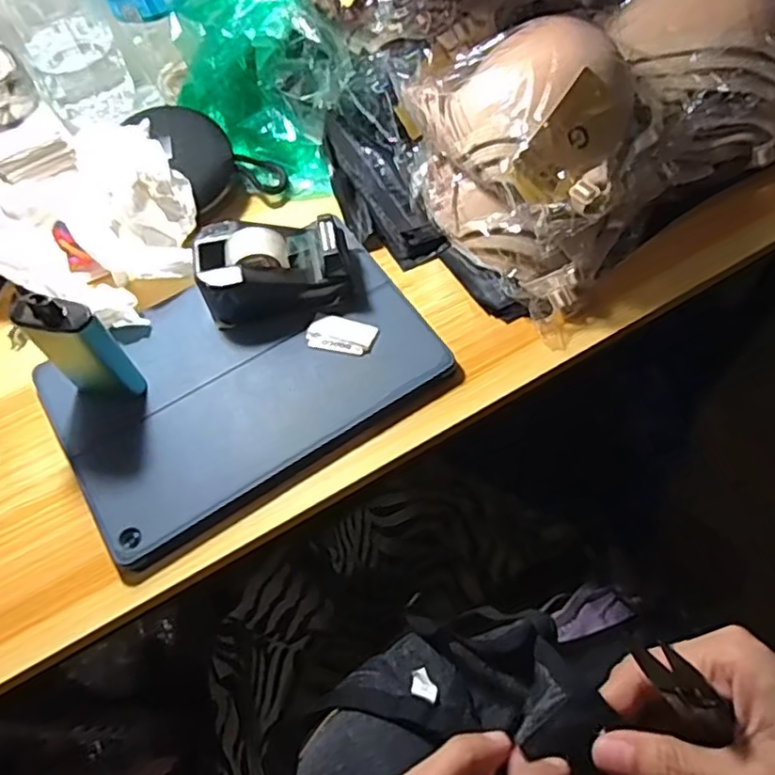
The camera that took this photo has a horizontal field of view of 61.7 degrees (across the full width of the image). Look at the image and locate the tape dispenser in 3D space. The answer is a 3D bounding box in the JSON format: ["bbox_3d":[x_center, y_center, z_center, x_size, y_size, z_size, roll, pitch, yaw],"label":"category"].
[{"bbox_3d":[-0.072,-0.081,0.437,0.103,0.044,0.057,-14,63,-5],"label":"tape dispenser"}]

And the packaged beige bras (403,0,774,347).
[{"bbox_3d":[0.153,-0.183,0.446,0.242,0.133,0.160,-37,67,-16],"label":"packaged beige bras"}]

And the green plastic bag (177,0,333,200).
[{"bbox_3d":[-0.105,-0.237,0.491,0.097,0.076,0.188,-12,105,-4],"label":"green plastic bag"}]

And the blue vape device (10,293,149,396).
[{"bbox_3d":[-0.182,-0.023,0.381,0.046,0.092,0.017,0,62,2],"label":"blue vape device"}]

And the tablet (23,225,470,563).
[{"bbox_3d":[-0.093,-0.008,0.428,0.237,0.011,0.152,-31,66,-14],"label":"tablet"}]

